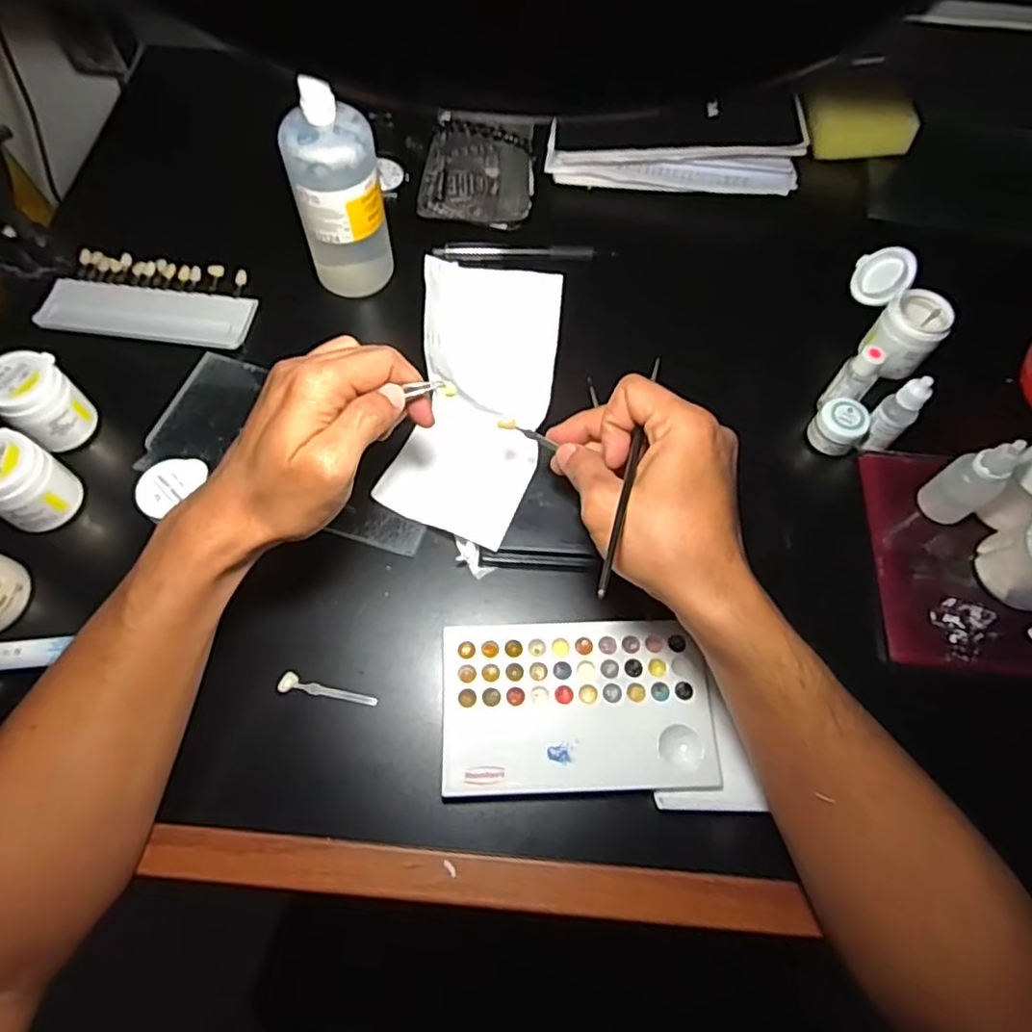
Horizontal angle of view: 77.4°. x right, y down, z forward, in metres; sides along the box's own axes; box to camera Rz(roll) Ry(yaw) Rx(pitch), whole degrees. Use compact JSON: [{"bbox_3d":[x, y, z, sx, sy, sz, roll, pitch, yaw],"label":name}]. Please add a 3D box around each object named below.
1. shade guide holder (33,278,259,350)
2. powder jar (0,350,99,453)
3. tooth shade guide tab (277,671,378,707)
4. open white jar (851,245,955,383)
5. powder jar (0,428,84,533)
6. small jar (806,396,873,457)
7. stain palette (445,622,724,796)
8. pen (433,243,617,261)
[{"bbox_3d":[-0.275,-0.154,0.484,0.152,0.014,0.055,6,65,0],"label":"shade guide holder"},{"bbox_3d":[-0.307,-0.074,0.419,0.043,0.051,0.044,1,65,-2],"label":"powder jar"},{"bbox_3d":[-0.108,0.103,0.370,0.054,0.009,0.012,16,65,4],"label":"tooth shade guide tab"},{"bbox_3d":[0.282,-0.150,0.482,0.046,0.061,0.094,3,65,-1],"label":"open white jar"},{"bbox_3d":[-0.301,-0.020,0.396,0.042,0.060,0.042,1,65,-2],"label":"powder jar"},{"bbox_3d":[0.226,-0.064,0.449,0.031,0.025,0.035,40,70,14],"label":"small jar"},{"bbox_3d":[0.035,0.106,0.364,0.149,0.005,0.092,-1,65,-3],"label":"stain palette"},{"bbox_3d":[0.007,-0.215,0.530,0.145,0.012,0.014,1,65,-3],"label":"pen"}]

